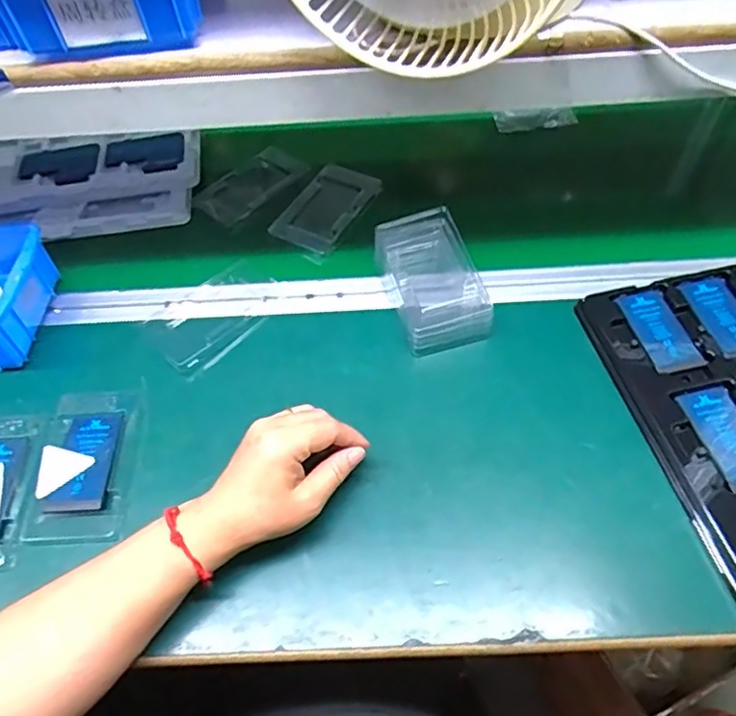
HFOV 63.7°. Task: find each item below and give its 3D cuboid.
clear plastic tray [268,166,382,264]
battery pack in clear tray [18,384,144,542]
[{"bbox_3d":[-0.047,-0.162,0.648,0.073,0.013,0.126,27,61,19],"label":"clear plastic tray"},{"bbox_3d":[-0.233,0.084,0.485,0.083,0.013,0.130,-5,56,0],"label":"battery pack in clear tray"}]

